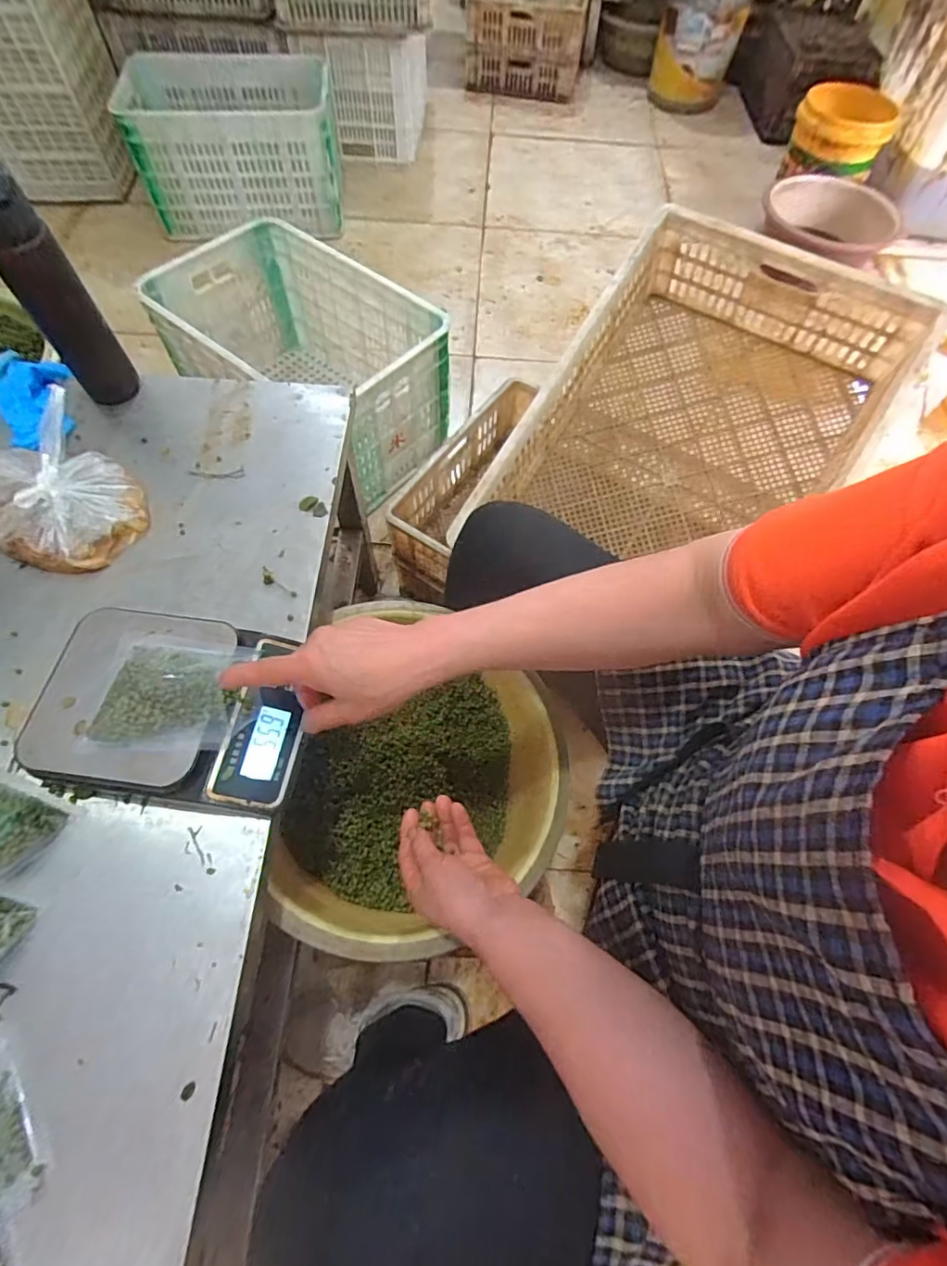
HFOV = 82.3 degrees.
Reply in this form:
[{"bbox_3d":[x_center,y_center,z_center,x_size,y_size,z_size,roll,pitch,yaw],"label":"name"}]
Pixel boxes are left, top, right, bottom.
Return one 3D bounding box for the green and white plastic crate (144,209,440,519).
[{"bbox_3d":[-0.355,-0.545,1.152,0.548,0.321,0.353,38,68,15],"label":"green and white plastic crate"}]

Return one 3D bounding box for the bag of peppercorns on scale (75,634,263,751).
[{"bbox_3d":[-0.244,0.047,0.435,0.128,0.055,0.096,9,63,2],"label":"bag of peppercorns on scale"}]

